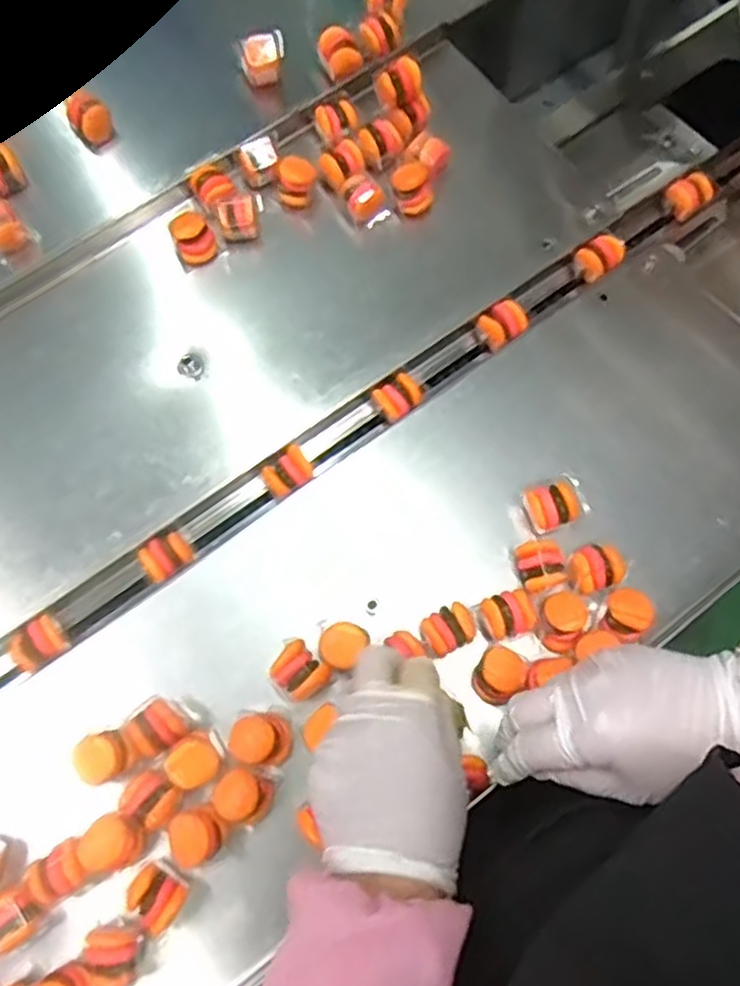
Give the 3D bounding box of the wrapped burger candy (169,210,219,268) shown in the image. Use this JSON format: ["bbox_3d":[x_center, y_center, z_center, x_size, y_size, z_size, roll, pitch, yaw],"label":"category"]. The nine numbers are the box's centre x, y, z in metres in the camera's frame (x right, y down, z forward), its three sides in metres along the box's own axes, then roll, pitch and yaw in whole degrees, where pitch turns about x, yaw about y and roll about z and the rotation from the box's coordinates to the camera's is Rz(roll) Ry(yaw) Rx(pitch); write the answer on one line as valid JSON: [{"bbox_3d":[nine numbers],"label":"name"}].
[{"bbox_3d":[-0.137,-0.198,0.570,0.031,0.032,0.031,0,71,1],"label":"wrapped burger candy"}]

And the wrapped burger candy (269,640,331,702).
[{"bbox_3d":[-0.044,0.114,0.462,0.029,0.024,0.032,-43,76,-13],"label":"wrapped burger candy"}]

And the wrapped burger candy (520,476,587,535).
[{"bbox_3d":[0.123,0.010,0.494,0.039,0.028,0.031,-22,72,-6],"label":"wrapped burger candy"}]

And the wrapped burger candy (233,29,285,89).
[{"bbox_3d":[-0.090,-0.361,0.601,0.038,0.030,0.033,-12,71,-3],"label":"wrapped burger candy"}]

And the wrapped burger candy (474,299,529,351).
[{"bbox_3d":[0.103,-0.131,0.566,0.029,0.027,0.031,-33,74,-10],"label":"wrapped burger candy"}]

